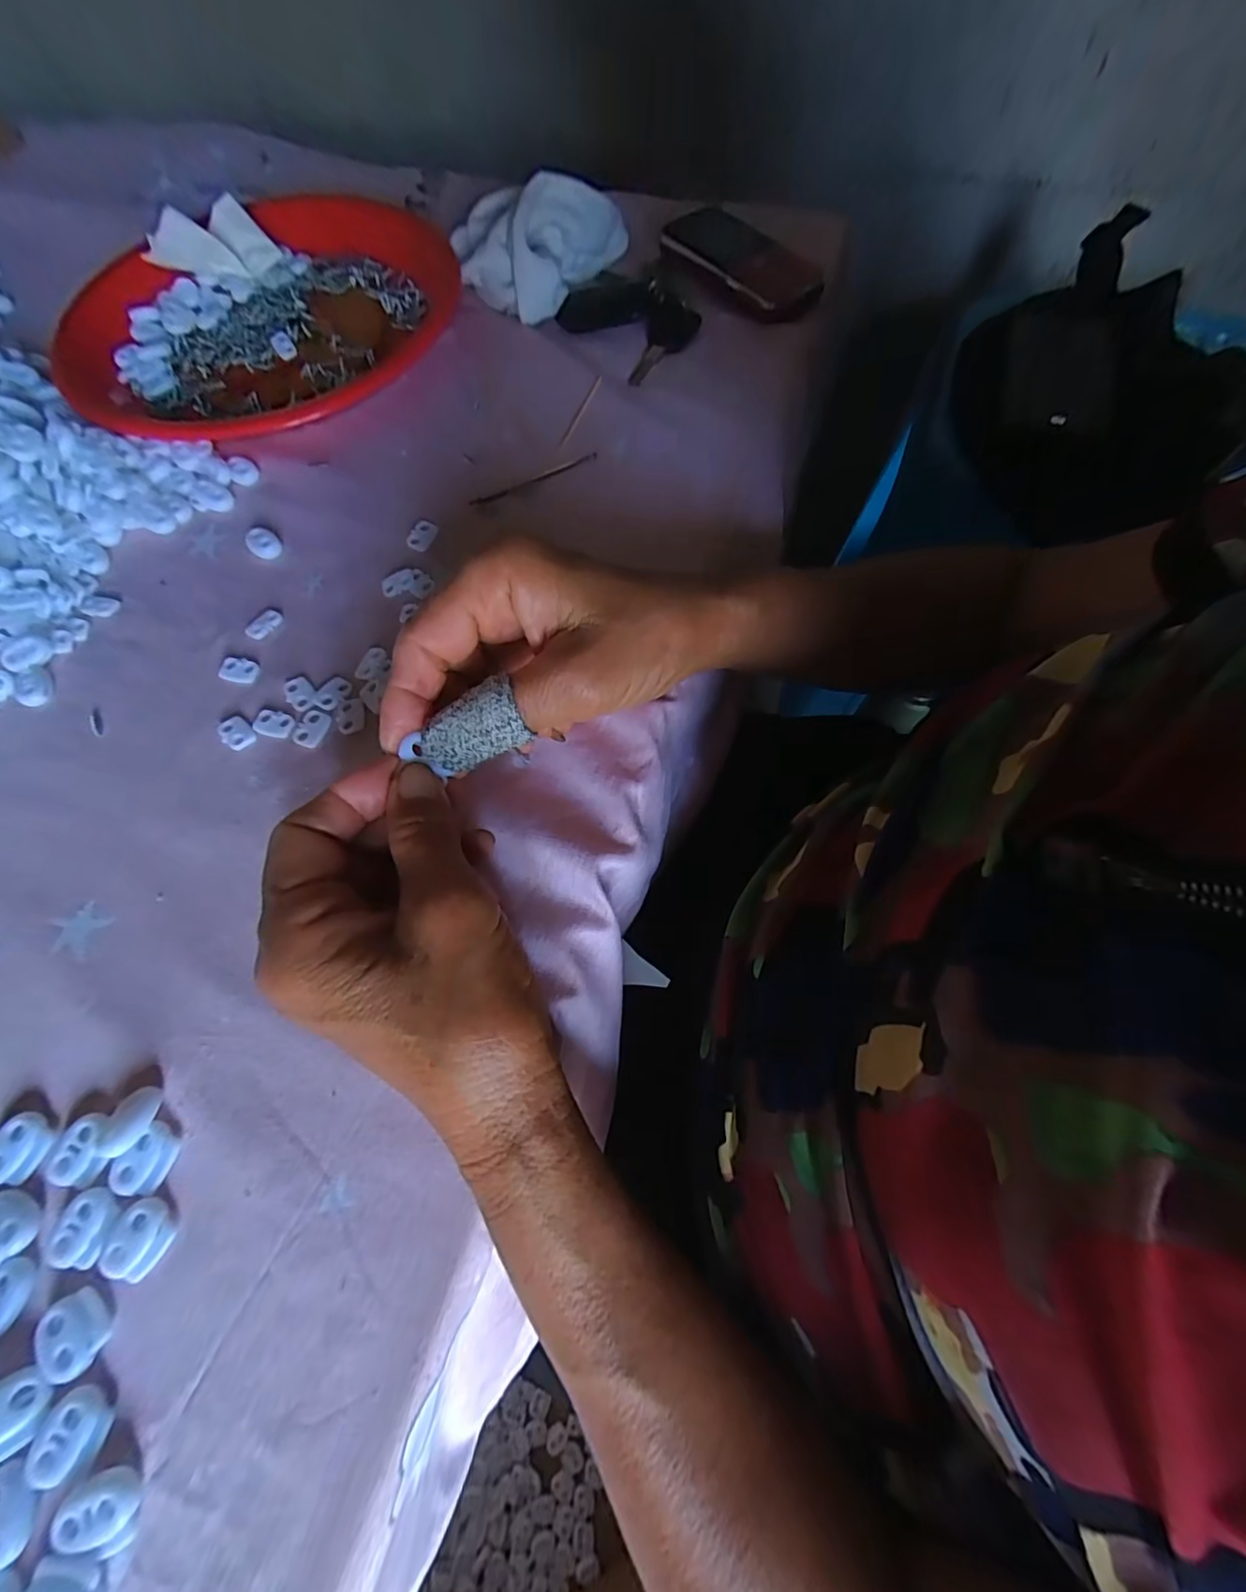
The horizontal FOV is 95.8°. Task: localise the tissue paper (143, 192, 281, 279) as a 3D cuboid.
[{"bbox_3d":[-0.285,-0.382,0.387,0.074,0.042,0.037,-39,71,-13],"label":"tissue paper"}]

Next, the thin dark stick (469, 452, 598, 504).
[{"bbox_3d":[-0.051,-0.182,0.323,0.078,0.004,0.006,-25,69,-8],"label":"thin dark stick"}]

